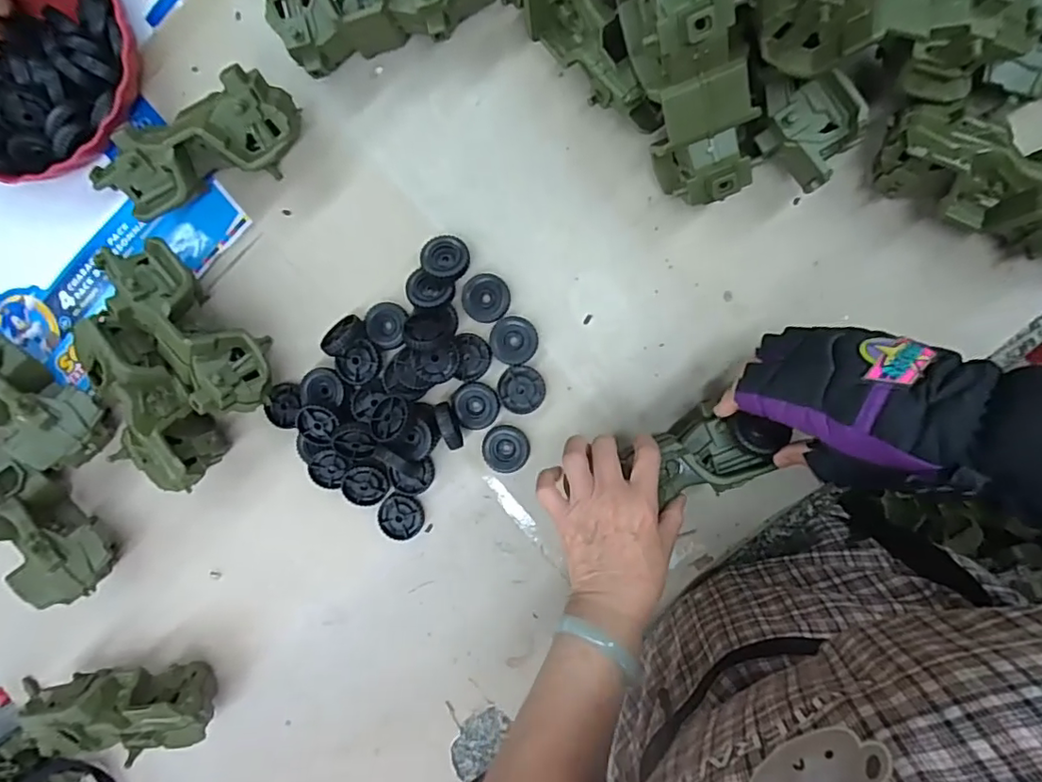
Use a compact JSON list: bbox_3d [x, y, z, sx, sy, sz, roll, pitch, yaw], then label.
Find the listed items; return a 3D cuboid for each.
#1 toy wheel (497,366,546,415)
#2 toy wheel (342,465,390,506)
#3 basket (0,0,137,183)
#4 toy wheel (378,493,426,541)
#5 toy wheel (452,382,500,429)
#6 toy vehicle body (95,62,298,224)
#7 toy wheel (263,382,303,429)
[{"bbox_3d":[0.001,-0.001,0.515,0.043,0.008,0.043,-1,94,8],"label":"toy wheel"},{"bbox_3d":[-0.148,0.091,0.535,0.043,0.011,0.039,-8,93,9],"label":"toy wheel"},{"bbox_3d":[-0.467,-0.303,0.532,0.230,0.055,0.218,1,94,8],"label":"basket"},{"bbox_3d":[-0.116,0.122,0.540,0.043,0.010,0.044,1,94,8],"label":"toy wheel"},{"bbox_3d":[-0.041,0.013,0.521,0.042,0.009,0.044,1,94,8],"label":"toy wheel"},{"bbox_3d":[-0.285,-0.213,0.503,0.190,0.079,0.068,-22,91,9],"label":"toy vehicle body"},{"bbox_3d":[-0.231,0.014,0.541,0.040,0.016,0.044,1,94,8],"label":"toy wheel"}]

